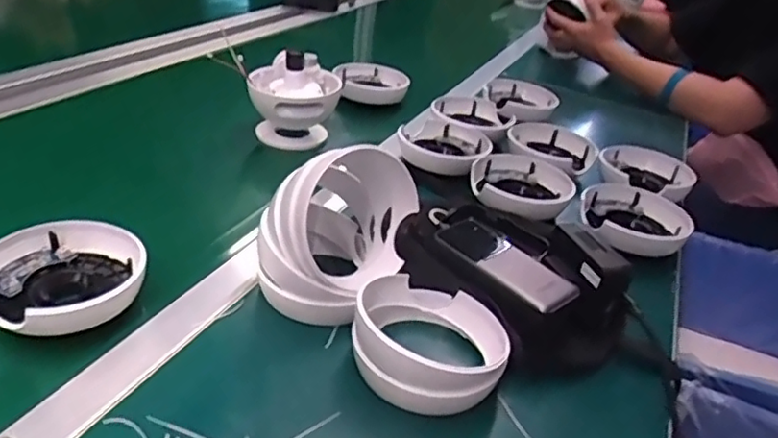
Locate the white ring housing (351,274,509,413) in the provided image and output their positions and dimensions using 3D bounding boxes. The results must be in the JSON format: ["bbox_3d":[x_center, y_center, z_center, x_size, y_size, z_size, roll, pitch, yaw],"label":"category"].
[{"bbox_3d":[0.031,0.085,0.470,0.109,0.051,0.115,7,30,-4],"label":"white ring housing"}]

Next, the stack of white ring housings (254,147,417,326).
[{"bbox_3d":[-0.041,0.005,0.519,0.104,0.116,0.116,17,31,13],"label":"stack of white ring housings"}]

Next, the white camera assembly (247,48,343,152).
[{"bbox_3d":[-0.121,-0.148,0.803,0.107,0.114,0.096,5,30,-7],"label":"white camera assembly"}]

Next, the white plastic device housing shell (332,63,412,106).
[{"bbox_3d":[-0.023,-0.207,0.964,0.104,0.027,0.112,0,31,-15],"label":"white plastic device housing shell"}]

